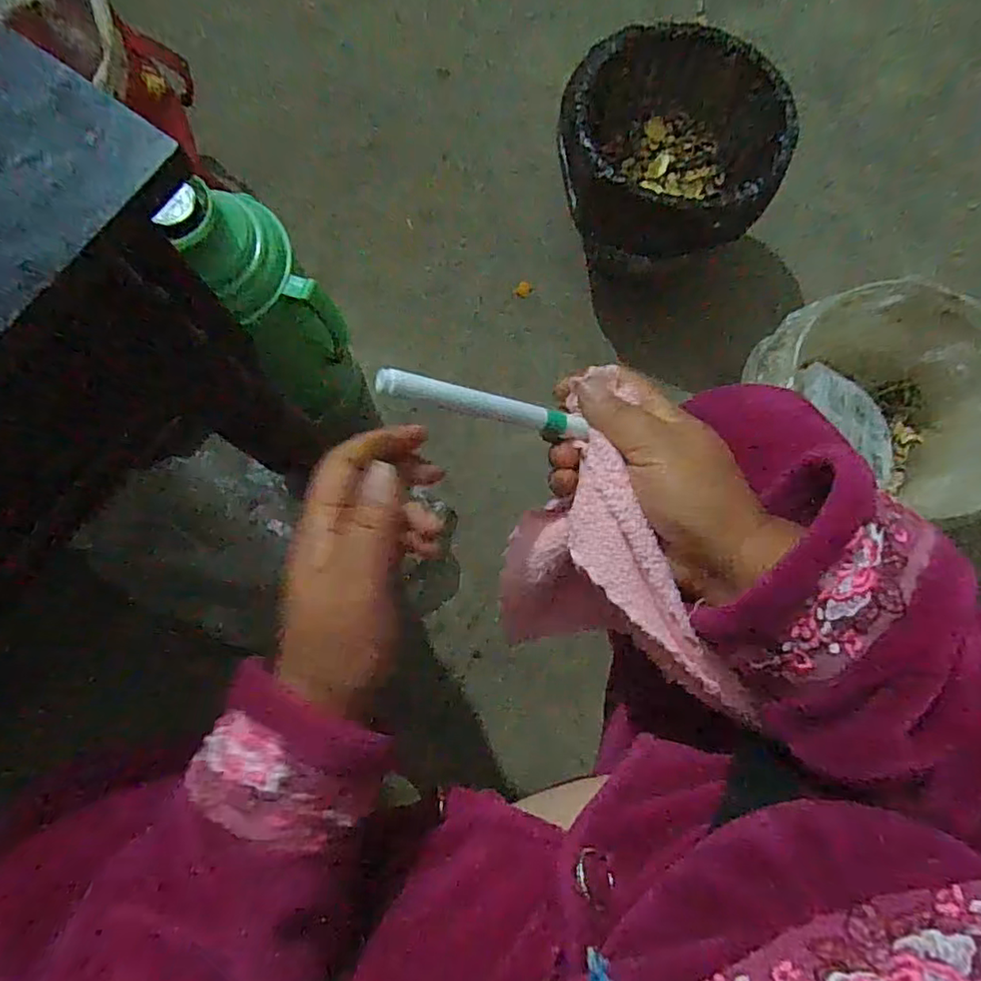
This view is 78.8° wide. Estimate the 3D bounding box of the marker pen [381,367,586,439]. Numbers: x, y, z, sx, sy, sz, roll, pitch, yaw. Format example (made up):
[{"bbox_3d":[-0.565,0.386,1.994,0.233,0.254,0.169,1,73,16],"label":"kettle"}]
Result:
[{"bbox_3d":[0.000,-0.040,0.288,0.117,0.010,0.014,9,77,-33],"label":"marker pen"}]

